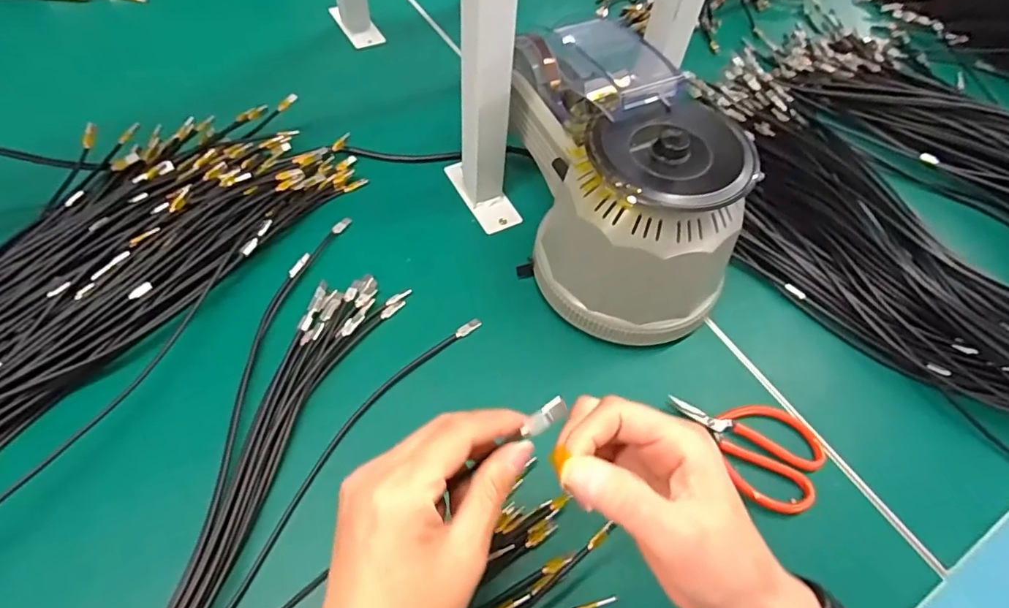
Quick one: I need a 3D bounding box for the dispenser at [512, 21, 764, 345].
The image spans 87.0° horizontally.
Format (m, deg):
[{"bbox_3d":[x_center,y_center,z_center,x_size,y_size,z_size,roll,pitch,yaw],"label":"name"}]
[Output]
[{"bbox_3d":[0.089,-0.110,0.447,0.144,0.154,0.251,-4,57,-6],"label":"dispenser"}]

